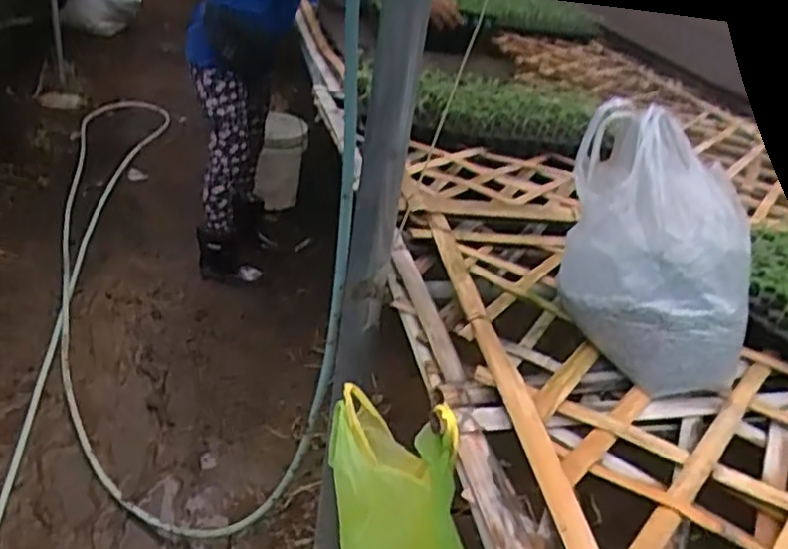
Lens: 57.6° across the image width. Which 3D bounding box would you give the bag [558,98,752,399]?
[{"bbox_3d":[0.344,-0.033,0.912,0.250,0.264,0.240,14,31,5],"label":"bag"}]

